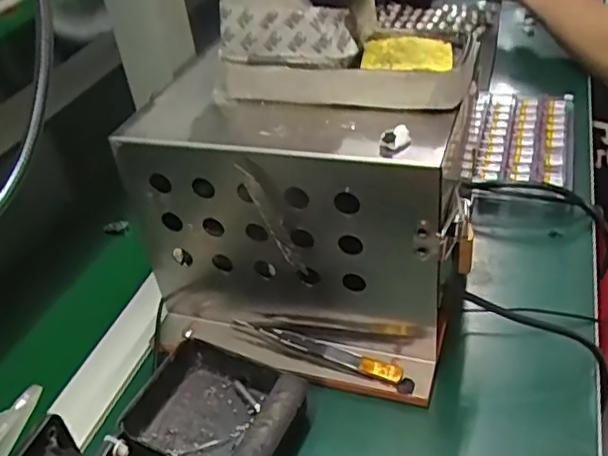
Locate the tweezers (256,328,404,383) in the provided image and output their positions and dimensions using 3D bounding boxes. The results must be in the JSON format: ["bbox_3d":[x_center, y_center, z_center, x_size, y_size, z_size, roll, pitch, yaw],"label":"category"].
[{"bbox_3d":[0.018,0.084,0.423,0.101,0.011,0.011,14,42,26],"label":"tweezers"}]

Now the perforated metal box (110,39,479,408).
[{"bbox_3d":[-0.005,-0.001,0.411,0.207,0.182,0.105,8,40,20],"label":"perforated metal box"}]

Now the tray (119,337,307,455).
[{"bbox_3d":[-0.052,0.114,0.384,0.108,0.033,0.086,11,41,24],"label":"tray"}]

